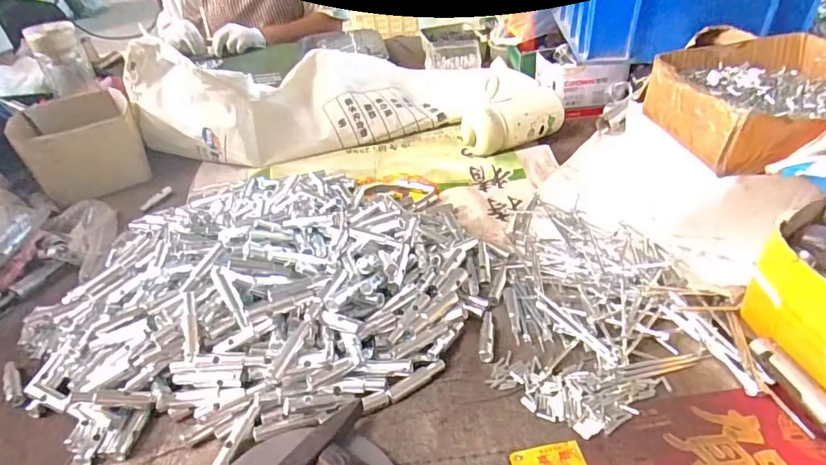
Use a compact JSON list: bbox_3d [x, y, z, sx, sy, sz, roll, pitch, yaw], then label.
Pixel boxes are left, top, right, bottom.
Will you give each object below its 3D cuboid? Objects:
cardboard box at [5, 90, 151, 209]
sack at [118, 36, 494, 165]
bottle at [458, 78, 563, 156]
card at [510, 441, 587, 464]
[{"bbox_3d":[-0.465,-0.125,0.698,0.138,0.085,0.163,-29,42,-29],"label":"cardboard box"},{"bbox_3d":[-0.172,-0.215,0.724,0.458,0.156,0.140,-15,36,-13],"label":"sack"},{"bbox_3d":[0.136,-0.164,0.689,0.153,0.069,0.060,-21,38,-21],"label":"bottle"},{"bbox_3d":[0.087,0.147,0.316,0.045,0.004,0.025,-8,35,-2],"label":"card"}]

